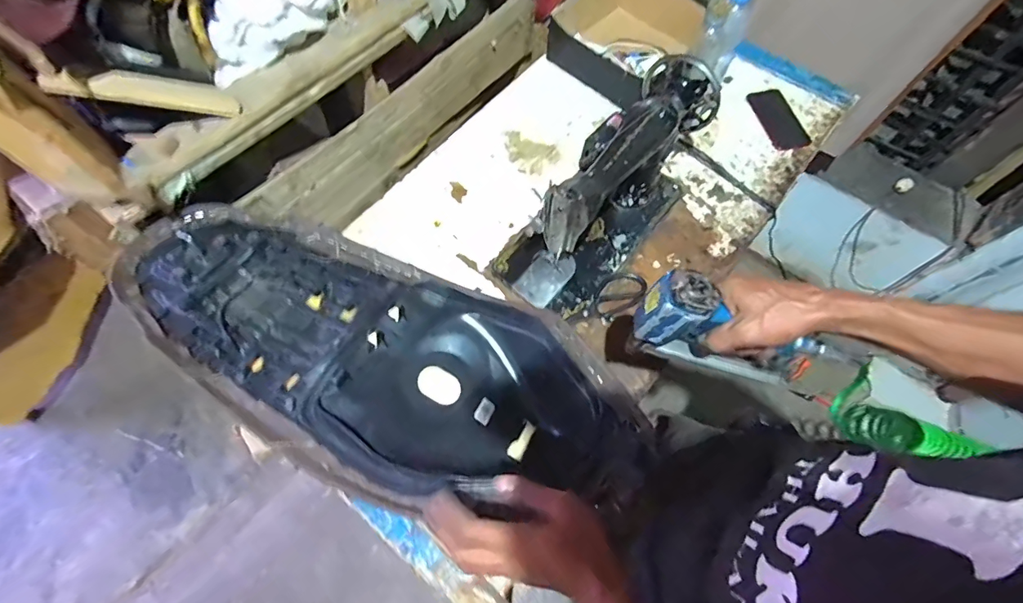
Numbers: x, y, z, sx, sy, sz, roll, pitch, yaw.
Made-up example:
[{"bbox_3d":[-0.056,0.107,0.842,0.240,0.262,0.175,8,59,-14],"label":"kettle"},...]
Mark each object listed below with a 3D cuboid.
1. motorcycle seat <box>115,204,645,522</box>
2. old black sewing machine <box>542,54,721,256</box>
[{"bbox_3d":[-0.199,0.068,0.646,0.744,0.138,0.319,19,66,10],"label":"motorcycle seat"},{"bbox_3d":[0.166,-0.233,0.757,0.344,0.189,0.138,-40,73,-19],"label":"old black sewing machine"}]

